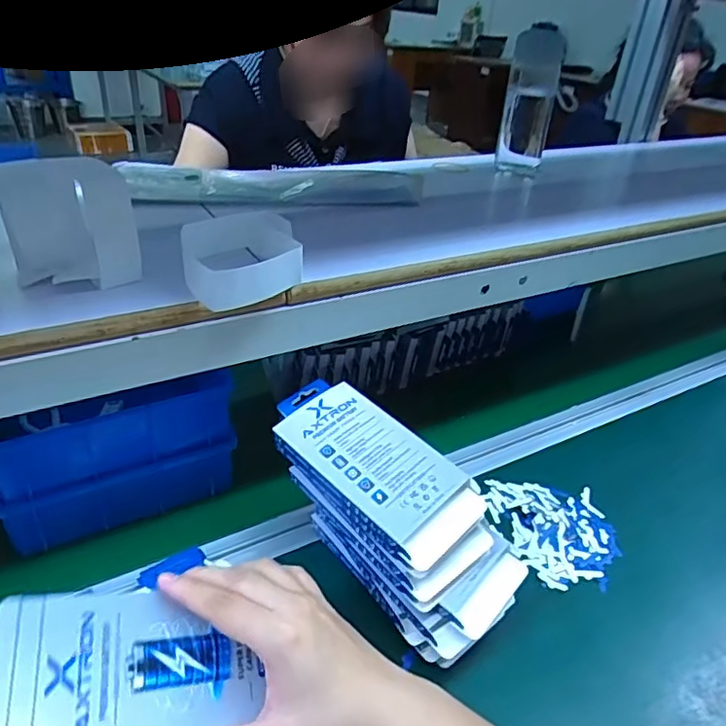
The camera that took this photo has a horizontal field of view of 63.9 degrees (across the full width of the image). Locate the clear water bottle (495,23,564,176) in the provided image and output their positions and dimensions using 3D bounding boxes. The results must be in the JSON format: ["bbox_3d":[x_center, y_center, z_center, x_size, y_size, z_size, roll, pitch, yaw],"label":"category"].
[{"bbox_3d":[0.208,-0.324,0.731,0.062,0.154,0.067,13,33,12],"label":"clear water bottle"}]

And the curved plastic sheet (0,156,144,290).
[{"bbox_3d":[-0.192,-0.091,0.385,0.077,0.076,0.030,-11,36,-24],"label":"curved plastic sheet"}]

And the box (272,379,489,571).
[{"bbox_3d":[0.005,0.078,0.447,0.167,0.023,0.081,35,54,26],"label":"box"}]

